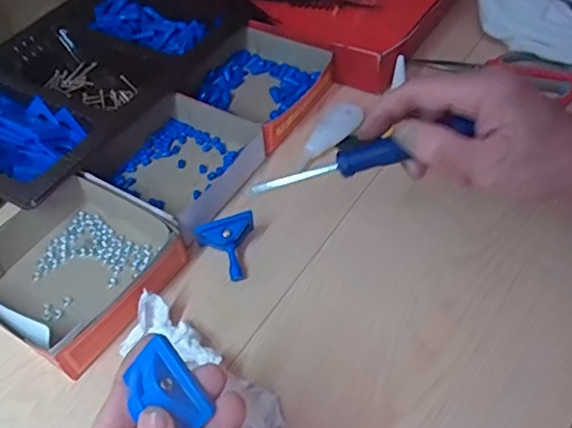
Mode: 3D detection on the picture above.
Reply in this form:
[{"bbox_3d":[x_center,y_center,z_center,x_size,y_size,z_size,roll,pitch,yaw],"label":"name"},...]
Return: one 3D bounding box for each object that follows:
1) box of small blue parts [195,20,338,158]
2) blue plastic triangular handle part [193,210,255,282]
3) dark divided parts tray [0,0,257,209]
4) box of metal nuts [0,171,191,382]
[{"bbox_3d":[-0.031,-0.122,0.518,0.117,0.033,0.117,23,57,20],"label":"box of small blue parts"},{"bbox_3d":[-0.041,0.025,0.412,0.043,0.045,0.016,-14,17,-5],"label":"blue plastic triangular handle part"},{"bbox_3d":[-0.197,-0.136,0.538,0.186,0.043,0.300,23,57,20],"label":"dark divided parts tray"},{"bbox_3d":[-0.156,0.035,0.411,0.134,0.032,0.125,26,58,22],"label":"box of metal nuts"}]

